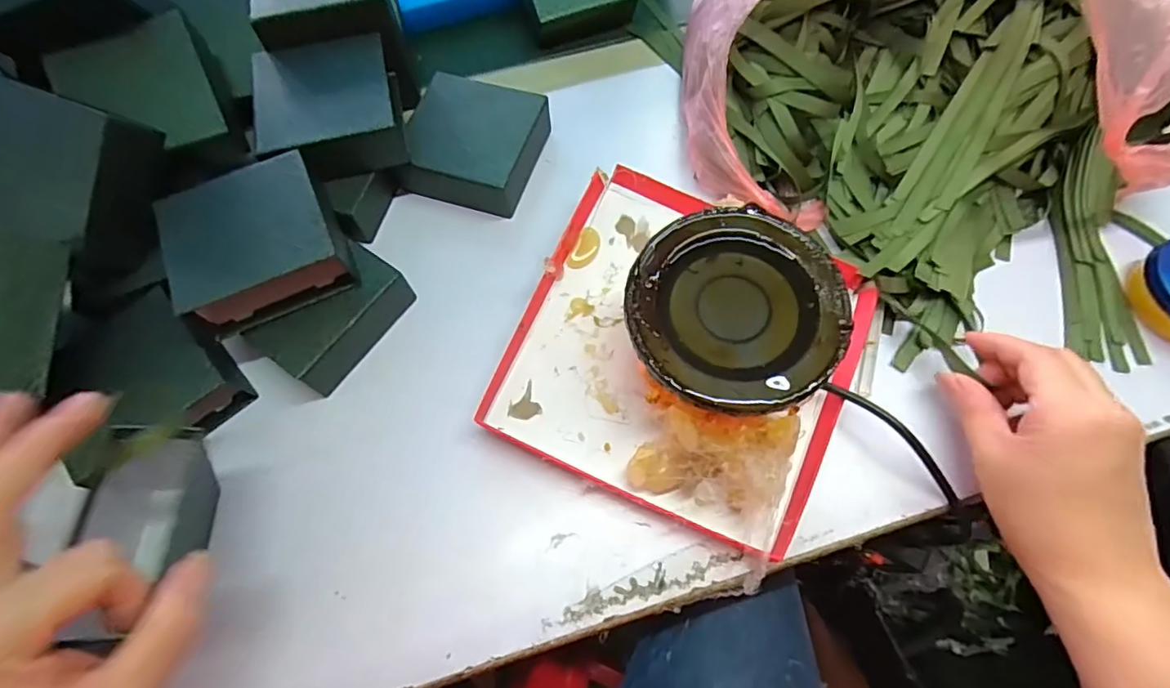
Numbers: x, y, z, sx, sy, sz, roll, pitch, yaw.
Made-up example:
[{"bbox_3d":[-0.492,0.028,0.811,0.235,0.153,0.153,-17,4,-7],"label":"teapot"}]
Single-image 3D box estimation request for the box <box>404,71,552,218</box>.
[{"bbox_3d":[-0.084,-0.151,0.416,0.092,0.039,0.102,19,69,9],"label":"box"}]

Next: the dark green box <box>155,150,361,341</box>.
[{"bbox_3d":[-0.204,-0.064,0.343,0.094,0.039,0.090,-24,69,-9],"label":"dark green box"}]

